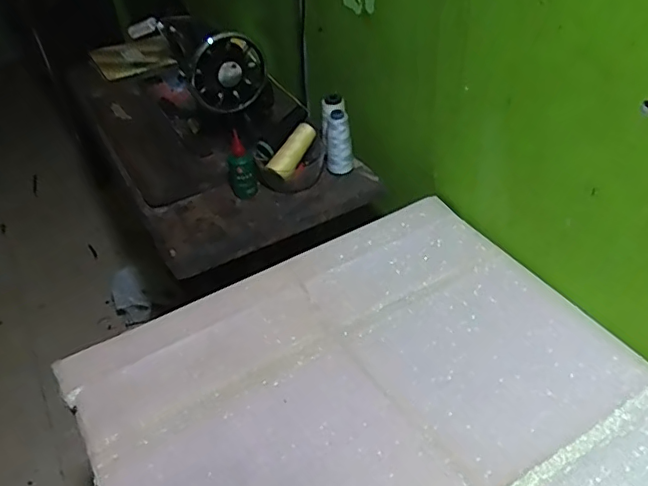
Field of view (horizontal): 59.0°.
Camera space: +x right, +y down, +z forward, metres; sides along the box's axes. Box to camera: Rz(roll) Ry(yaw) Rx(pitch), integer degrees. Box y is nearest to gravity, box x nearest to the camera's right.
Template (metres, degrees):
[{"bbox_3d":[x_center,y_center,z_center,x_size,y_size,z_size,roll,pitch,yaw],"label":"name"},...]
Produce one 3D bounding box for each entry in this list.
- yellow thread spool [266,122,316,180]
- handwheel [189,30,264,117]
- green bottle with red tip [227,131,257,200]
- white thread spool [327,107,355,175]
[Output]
[{"bbox_3d":[-0.052,-0.160,0.981,0.033,0.038,0.107,28,77,33],"label":"yellow thread spool"},{"bbox_3d":[-0.165,-0.291,0.978,0.128,0.131,0.042,-27,50,-25],"label":"handwheel"},{"bbox_3d":[-0.138,-0.124,0.951,0.040,0.118,0.027,-12,40,-7],"label":"green bottle with red tip"},{"bbox_3d":[0.027,-0.170,0.995,0.044,0.119,0.039,-2,40,4],"label":"white thread spool"}]

